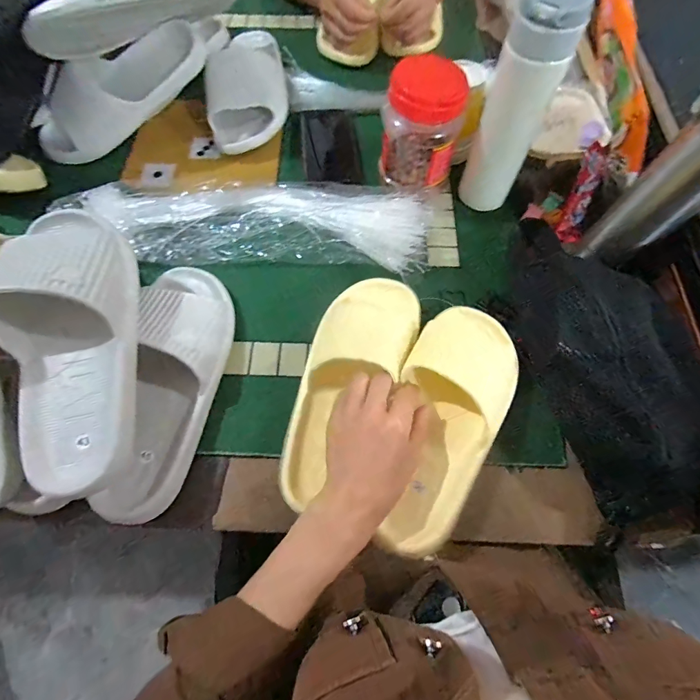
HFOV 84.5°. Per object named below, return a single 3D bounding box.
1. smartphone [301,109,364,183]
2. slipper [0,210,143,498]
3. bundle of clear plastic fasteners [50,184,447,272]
[{"bbox_3d":[-0.027,-0.292,0.546,0.075,0.015,0.134,-6,69,-2],"label":"smartphone"},{"bbox_3d":[-0.238,-0.013,0.322,0.111,0.074,0.257,-11,80,-5],"label":"slipper"},{"bbox_3d":[-0.101,-0.157,0.467,0.412,0.051,0.124,1,65,0],"label":"bundle of clear plastic fasteners"}]

